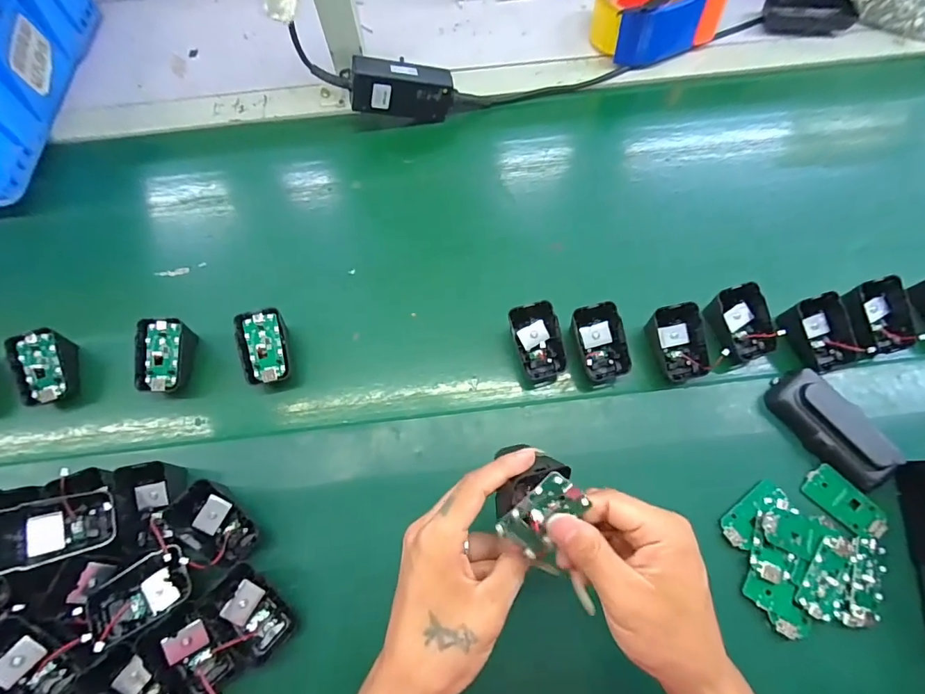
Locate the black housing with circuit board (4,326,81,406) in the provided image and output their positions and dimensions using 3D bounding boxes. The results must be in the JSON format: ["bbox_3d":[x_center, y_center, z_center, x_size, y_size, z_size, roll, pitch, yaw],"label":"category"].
[{"bbox_3d":[-0.399,0.021,0.417,0.046,0.033,0.067,-6,68,0],"label":"black housing with circuit board"}]

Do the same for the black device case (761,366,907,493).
[{"bbox_3d":[0.321,0.068,0.381,0.052,0.025,0.104,-32,70,-11],"label":"black device case"}]

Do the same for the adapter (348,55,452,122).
[{"bbox_3d":[-0.070,-0.298,0.514,0.116,0.058,0.026,-3,66,-21],"label":"adapter"}]

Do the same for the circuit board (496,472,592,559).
[{"bbox_3d":[0.050,0.105,0.267,0.034,0.009,0.055,40,107,-5],"label":"circuit board"}]

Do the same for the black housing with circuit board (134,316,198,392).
[{"bbox_3d":[-0.286,0.010,0.421,0.035,0.040,0.066,3,68,3],"label":"black housing with circuit board"}]

